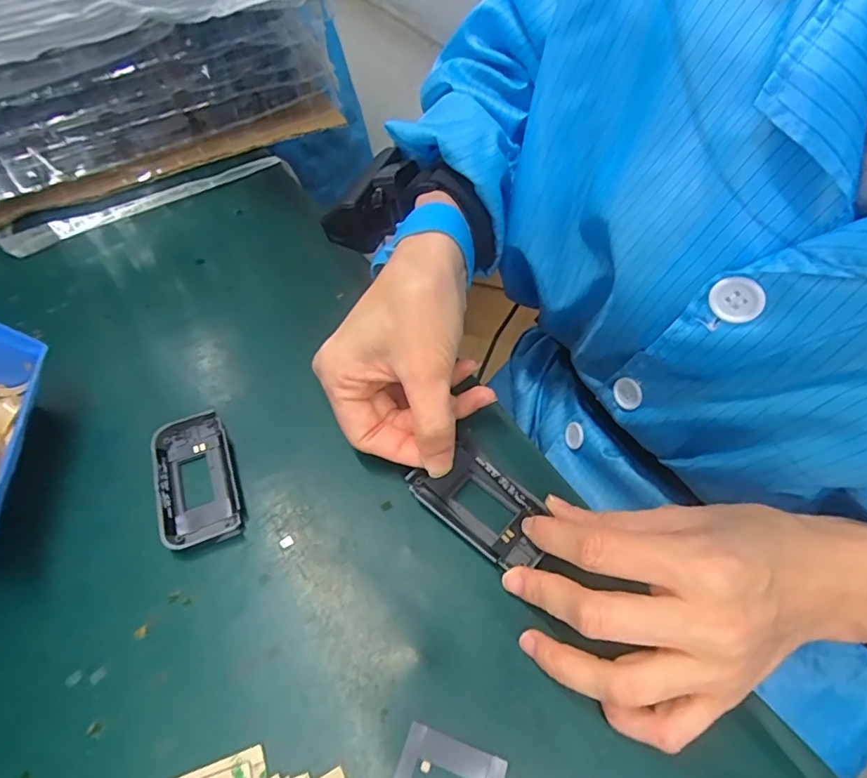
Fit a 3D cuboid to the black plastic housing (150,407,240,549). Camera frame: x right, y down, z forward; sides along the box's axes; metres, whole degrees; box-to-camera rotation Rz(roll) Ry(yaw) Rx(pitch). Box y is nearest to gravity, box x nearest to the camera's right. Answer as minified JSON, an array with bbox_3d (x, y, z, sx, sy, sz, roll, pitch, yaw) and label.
[{"bbox_3d":[-0.126,0.048,0.281,0.038,0.010,0.077,-18,55,-12],"label":"black plastic housing"}]

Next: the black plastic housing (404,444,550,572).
[{"bbox_3d":[0.025,0.057,0.266,0.072,0.011,0.037,35,61,24],"label":"black plastic housing"}]

